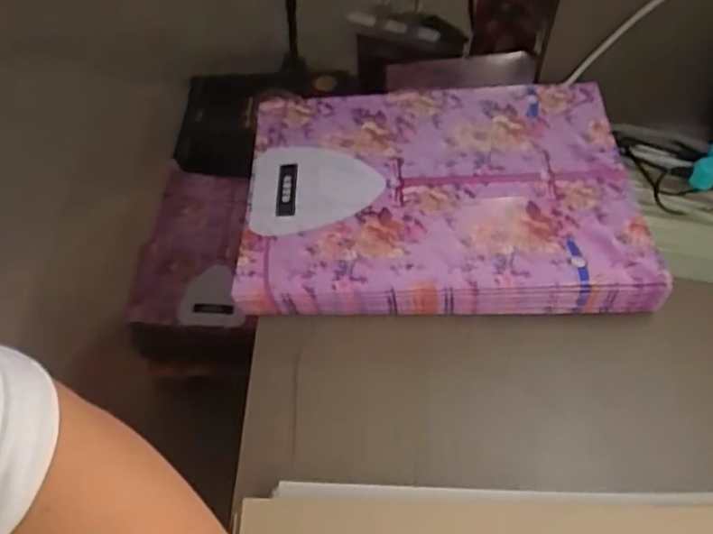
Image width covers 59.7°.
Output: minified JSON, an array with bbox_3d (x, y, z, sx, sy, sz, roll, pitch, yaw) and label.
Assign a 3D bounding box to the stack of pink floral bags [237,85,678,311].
[{"bbox_3d":[0.082,-0.077,0.658,0.387,0.054,0.290,-3,50,4],"label":"stack of pink floral bags"}]

